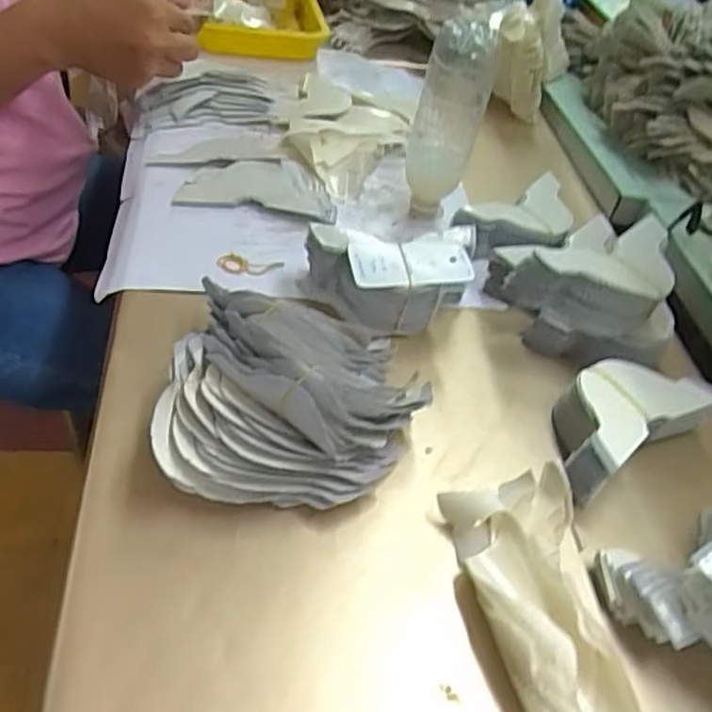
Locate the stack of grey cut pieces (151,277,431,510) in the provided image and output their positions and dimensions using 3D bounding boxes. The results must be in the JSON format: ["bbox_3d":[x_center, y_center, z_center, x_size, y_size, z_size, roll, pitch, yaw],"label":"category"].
[{"bbox_3d":[-0.041,0.021,0.502,0.183,0.085,0.177,12,43,-2],"label":"stack of grey cut pieces"}]

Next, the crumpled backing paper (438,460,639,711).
[{"bbox_3d":[0.122,0.157,0.437,0.091,0.038,0.198,-2,45,-16],"label":"crumpled backing paper"}]

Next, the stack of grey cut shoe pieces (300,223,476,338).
[{"bbox_3d":[0.033,-0.066,0.605,0.146,0.067,0.083,2,44,-12],"label":"stack of grey cut shoe pieces"}]

